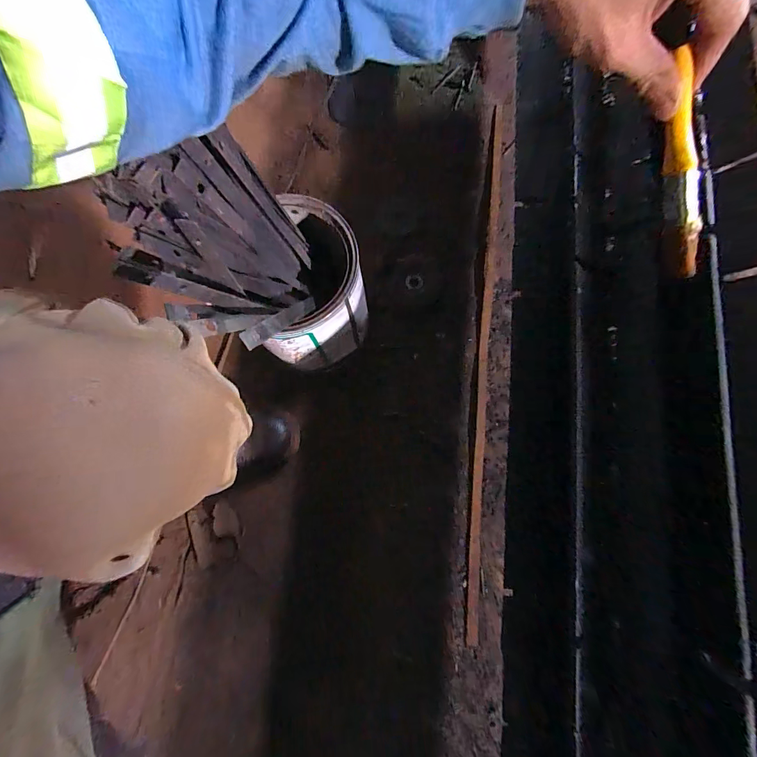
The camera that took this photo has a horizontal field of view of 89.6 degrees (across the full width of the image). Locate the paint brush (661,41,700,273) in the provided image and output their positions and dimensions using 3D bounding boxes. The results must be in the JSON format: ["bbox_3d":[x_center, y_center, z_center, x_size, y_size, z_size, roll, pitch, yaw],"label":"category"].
[{"bbox_3d":[0.203,-0.135,0.254,0.011,0.015,0.136,-23,112,-4],"label":"paint brush"}]

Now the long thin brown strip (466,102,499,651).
[{"bbox_3d":[0.164,-0.049,0.604,0.024,0.020,0.836,6,79,1],"label":"long thin brown strip"}]

